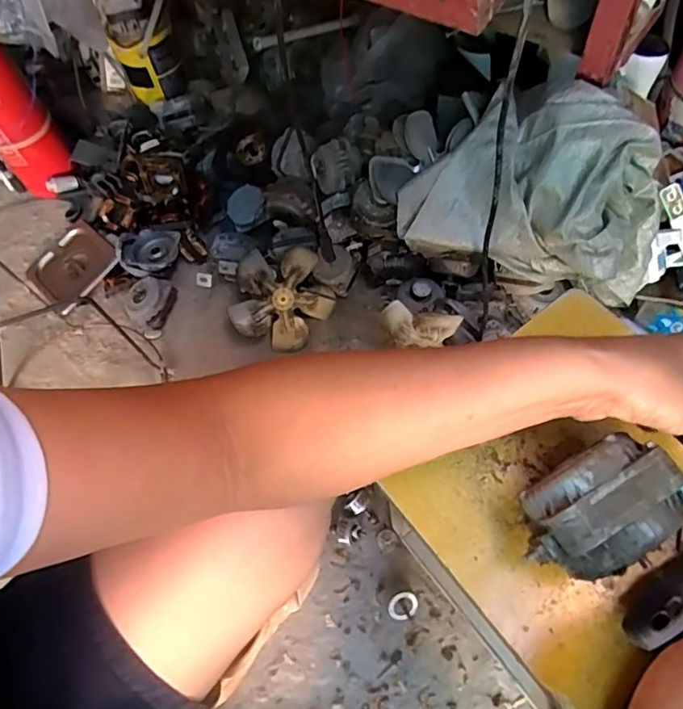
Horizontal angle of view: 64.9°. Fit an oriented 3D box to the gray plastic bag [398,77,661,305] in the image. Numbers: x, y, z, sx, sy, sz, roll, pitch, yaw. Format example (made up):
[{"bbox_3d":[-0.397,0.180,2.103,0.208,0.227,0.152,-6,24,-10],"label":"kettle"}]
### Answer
[{"bbox_3d":[0.285,-0.235,0.785,0.364,0.209,0.211,14,63,12],"label":"gray plastic bag"}]

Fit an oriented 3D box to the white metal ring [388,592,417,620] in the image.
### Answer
[{"bbox_3d":[0.084,0.347,0.737,0.040,0.048,0.012,-5,22,2],"label":"white metal ring"}]

